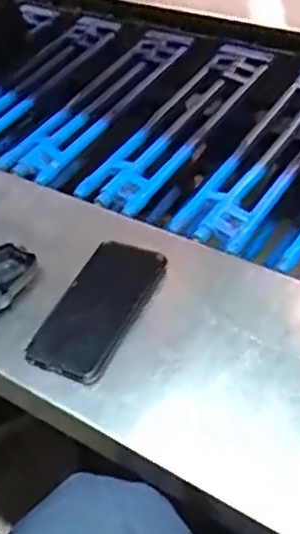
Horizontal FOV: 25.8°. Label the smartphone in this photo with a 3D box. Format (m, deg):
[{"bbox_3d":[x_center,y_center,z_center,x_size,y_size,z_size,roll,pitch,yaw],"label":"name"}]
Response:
[{"bbox_3d":[-0.049,0.039,0.634,0.081,0.013,0.163,17,52,24],"label":"smartphone"}]

